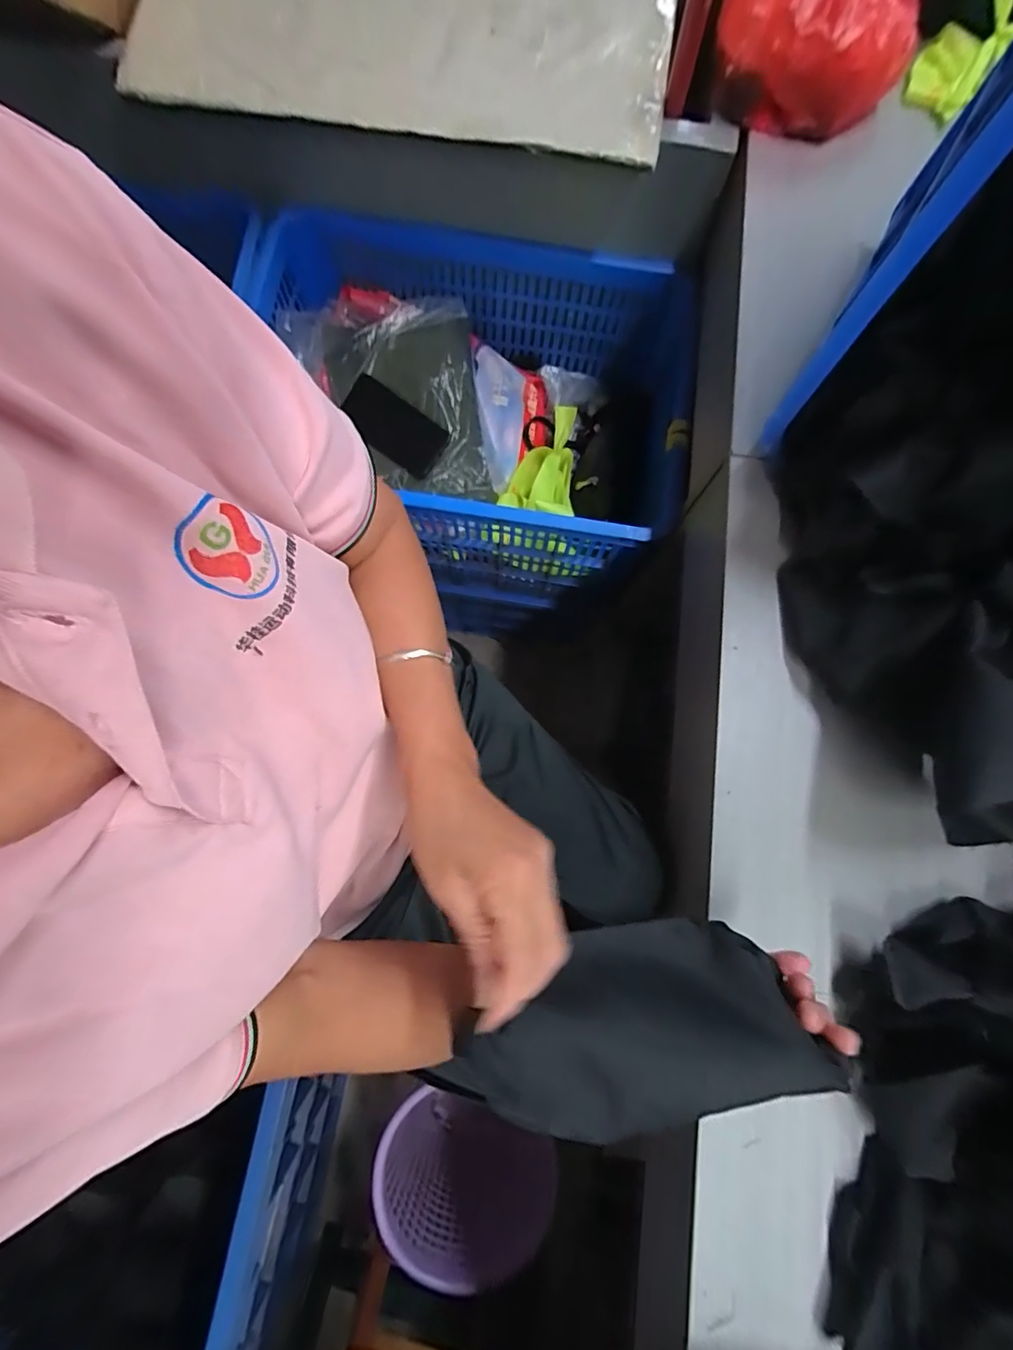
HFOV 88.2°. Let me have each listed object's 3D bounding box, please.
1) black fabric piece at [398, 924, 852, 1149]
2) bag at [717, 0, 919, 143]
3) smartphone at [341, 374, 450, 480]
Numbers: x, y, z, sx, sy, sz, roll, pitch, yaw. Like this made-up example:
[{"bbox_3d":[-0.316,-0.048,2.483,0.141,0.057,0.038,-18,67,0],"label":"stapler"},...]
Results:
[{"bbox_3d":[0.076,0.204,0.311,0.212,0.020,0.099,-3,44,-10],"label":"black fabric piece"},{"bbox_3d":[0.342,-0.733,0.569,0.201,0.110,0.191,11,79,1],"label":"bag"},{"bbox_3d":[-0.172,-0.375,0.793,0.166,0.008,0.082,35,99,-2],"label":"smartphone"}]

